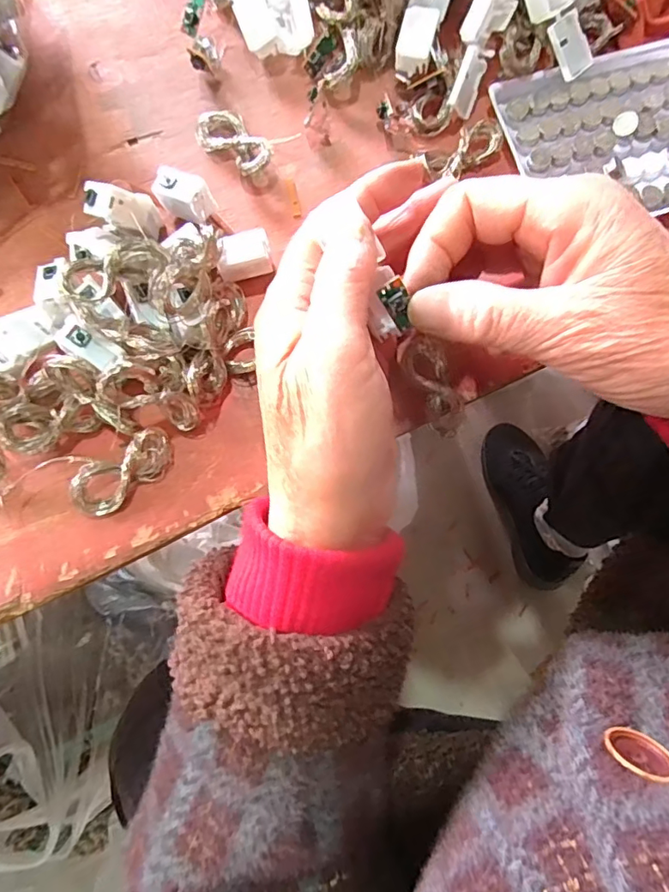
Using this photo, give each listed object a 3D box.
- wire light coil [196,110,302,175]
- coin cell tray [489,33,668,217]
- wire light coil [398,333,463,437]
[{"bbox_3d":[-0.049,-0.155,0.270,0.050,0.012,0.034,22,79,5],"label":"wire light coil"},{"bbox_3d":[0.152,-0.166,0.273,0.126,0.012,0.099,-15,79,-3],"label":"coin cell tray"},{"bbox_3d":[0.047,-0.029,0.240,0.019,0.012,0.047,-18,102,36],"label":"wire light coil"}]

